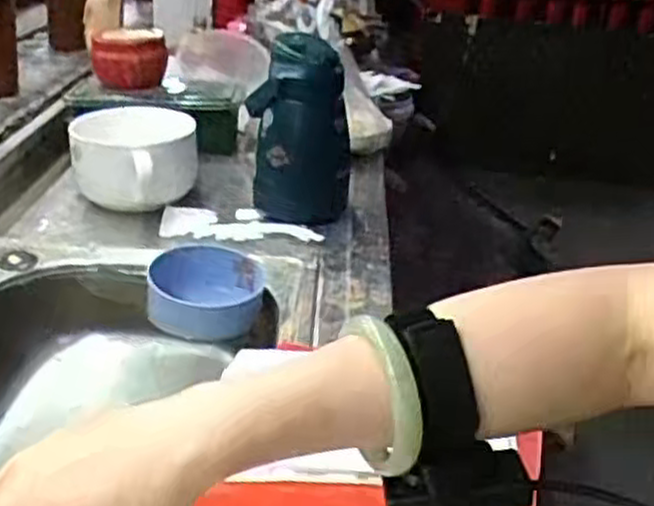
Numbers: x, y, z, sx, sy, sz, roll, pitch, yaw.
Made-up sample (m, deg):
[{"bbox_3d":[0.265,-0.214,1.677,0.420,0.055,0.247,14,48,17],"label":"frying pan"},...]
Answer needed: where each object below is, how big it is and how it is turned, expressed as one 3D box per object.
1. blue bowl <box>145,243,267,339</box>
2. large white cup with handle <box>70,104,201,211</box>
[{"bbox_3d":[-0.117,0.041,0.773,0.107,0.053,0.115,4,26,-2],"label":"blue bowl"},{"bbox_3d":[-0.225,-0.104,0.940,0.142,0.095,0.145,4,26,-2],"label":"large white cup with handle"}]

